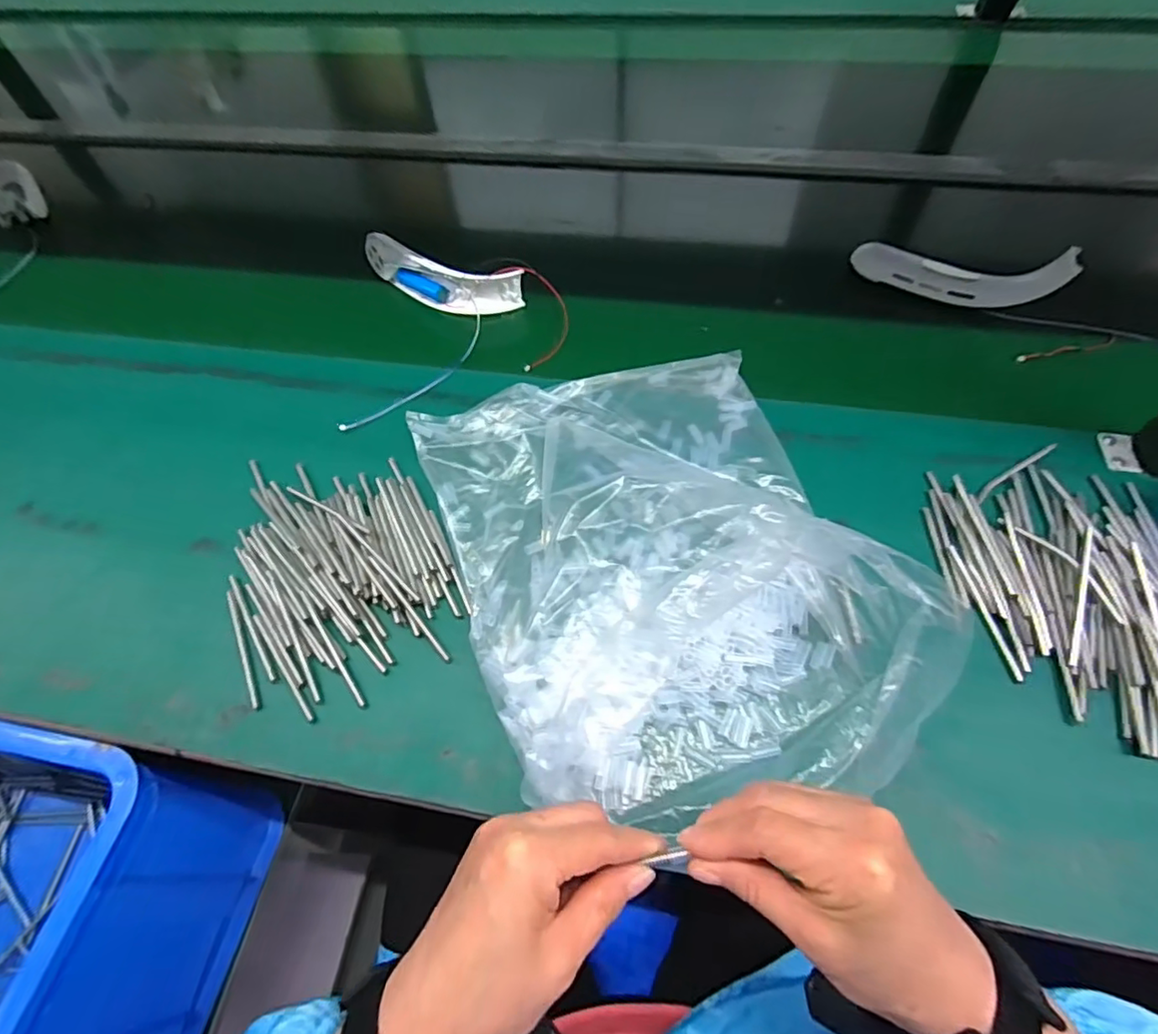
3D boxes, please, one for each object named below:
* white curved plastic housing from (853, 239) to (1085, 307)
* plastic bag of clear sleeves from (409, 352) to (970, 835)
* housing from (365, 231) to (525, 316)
[{"bbox_3d":[0.387,-0.259,0.597,0.191,0.057,0.044,24,65,16],"label":"white curved plastic housing"},{"bbox_3d":[0.055,0.012,0.428,0.297,0.101,0.403,-19,61,-7],"label":"plastic bag of clear sleeves"},{"bbox_3d":[-0.156,-0.267,0.647,0.181,0.050,0.049,17,63,13],"label":"housing"}]

